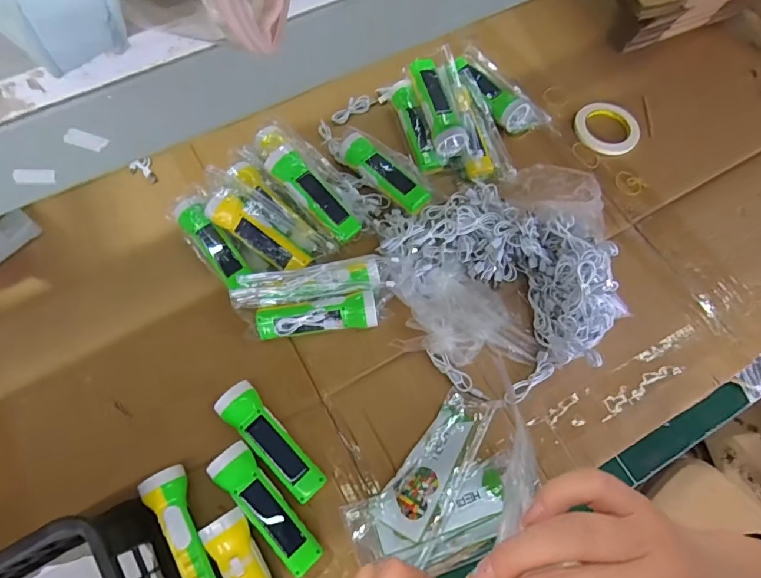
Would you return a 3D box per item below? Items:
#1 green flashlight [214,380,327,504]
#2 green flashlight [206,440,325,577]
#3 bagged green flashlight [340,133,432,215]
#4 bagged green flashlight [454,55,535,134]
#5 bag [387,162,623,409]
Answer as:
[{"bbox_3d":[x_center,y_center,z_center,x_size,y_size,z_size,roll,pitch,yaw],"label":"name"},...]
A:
[{"bbox_3d":[-0.139,0.195,0.589,0.048,0.043,0.168,-40,73,-17],"label":"green flashlight"},{"bbox_3d":[-0.136,0.263,0.558,0.046,0.046,0.166,-41,73,-16],"label":"green flashlight"},{"bbox_3d":[0.012,-0.187,0.745,0.066,0.042,0.173,-41,73,-17],"label":"bagged green flashlight"},{"bbox_3d":[0.193,-0.341,0.825,0.070,0.054,0.183,-40,73,-16],"label":"bagged green flashlight"},{"bbox_3d":[0.195,-0.028,0.661,0.333,0.092,0.310,-20,69,-9],"label":"bag"}]

